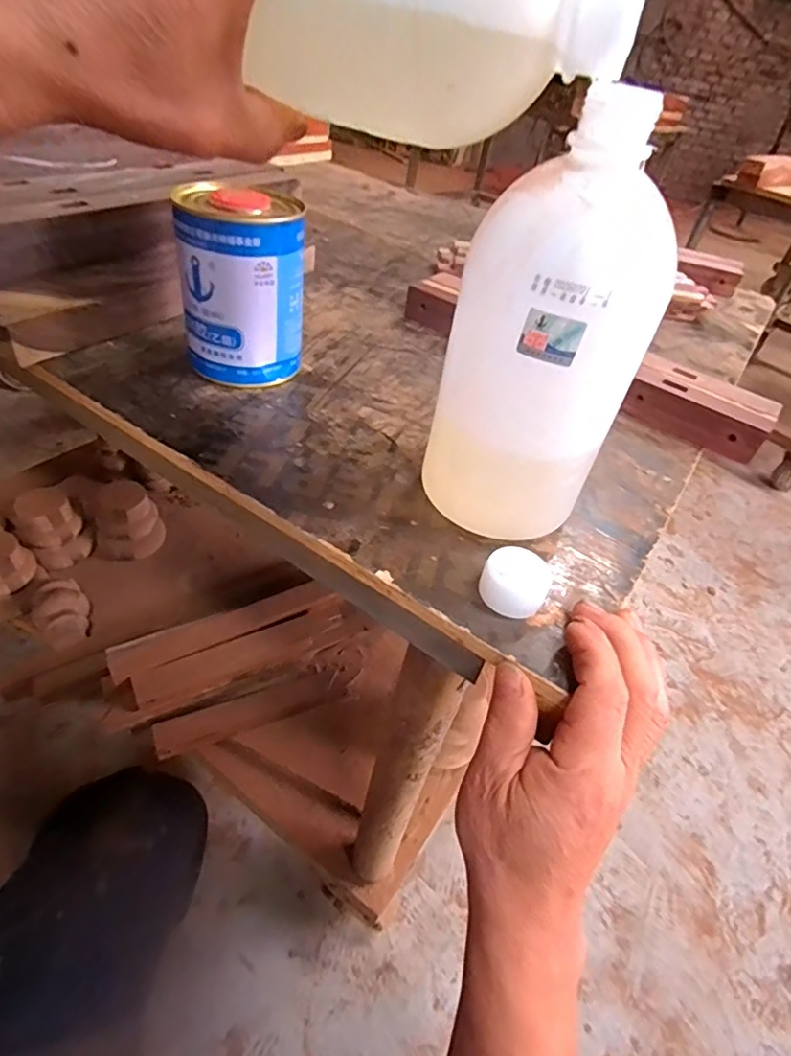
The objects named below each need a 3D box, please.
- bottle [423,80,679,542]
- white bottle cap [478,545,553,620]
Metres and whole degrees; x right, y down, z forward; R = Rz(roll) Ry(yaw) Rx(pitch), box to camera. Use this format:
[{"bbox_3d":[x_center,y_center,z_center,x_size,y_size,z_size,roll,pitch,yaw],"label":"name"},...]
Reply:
[{"bbox_3d":[0.069,-0.085,0.273,0.072,0.182,0.081,-24,53,-32],"label":"bottle"},{"bbox_3d":[0.061,0.027,0.281,0.032,0.019,0.032,6,43,-5],"label":"white bottle cap"}]

